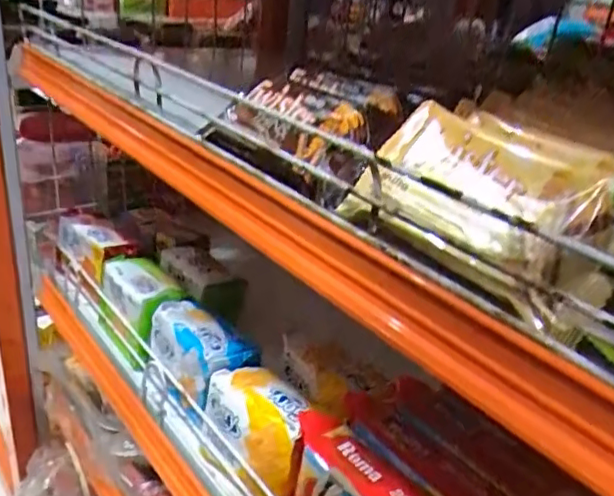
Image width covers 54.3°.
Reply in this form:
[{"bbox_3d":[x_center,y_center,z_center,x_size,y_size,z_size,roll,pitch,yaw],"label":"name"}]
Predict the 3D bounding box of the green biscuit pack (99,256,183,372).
[{"bbox_3d":[-0.190,0.069,0.702,0.075,0.085,0.146,-14,32,-36],"label":"green biscuit pack"}]

